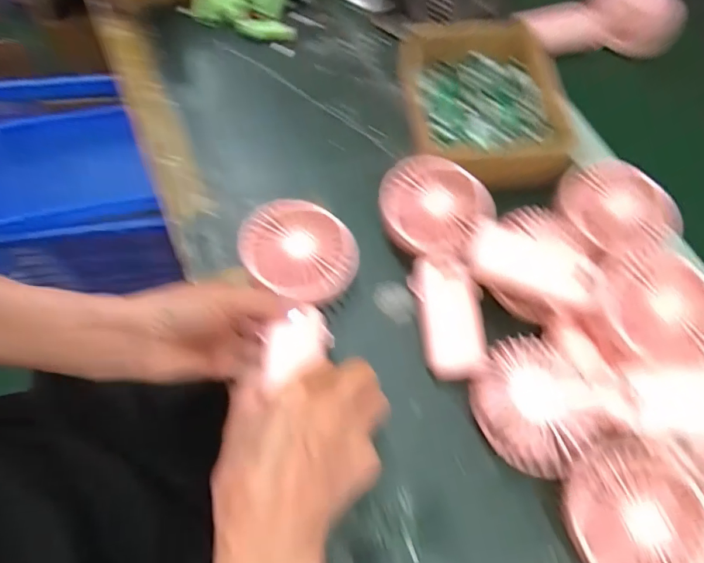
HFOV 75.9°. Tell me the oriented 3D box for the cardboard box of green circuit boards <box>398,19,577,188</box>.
[{"bbox_3d":[0.133,-0.191,0.470,0.155,0.047,0.189,3,66,-2],"label":"cardboard box of green circuit boards"}]

